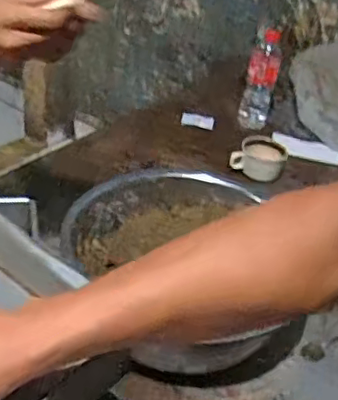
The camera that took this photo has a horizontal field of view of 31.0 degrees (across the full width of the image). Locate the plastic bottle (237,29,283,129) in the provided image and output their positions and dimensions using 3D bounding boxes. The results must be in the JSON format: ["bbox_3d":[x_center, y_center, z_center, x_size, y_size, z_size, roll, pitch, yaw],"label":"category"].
[{"bbox_3d":[0.210,-0.274,1.380,0.076,0.225,0.071,10,35,5],"label":"plastic bottle"}]

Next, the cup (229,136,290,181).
[{"bbox_3d":[0.189,-0.092,1.273,0.106,0.070,0.102,4,35,-3],"label":"cup"}]

